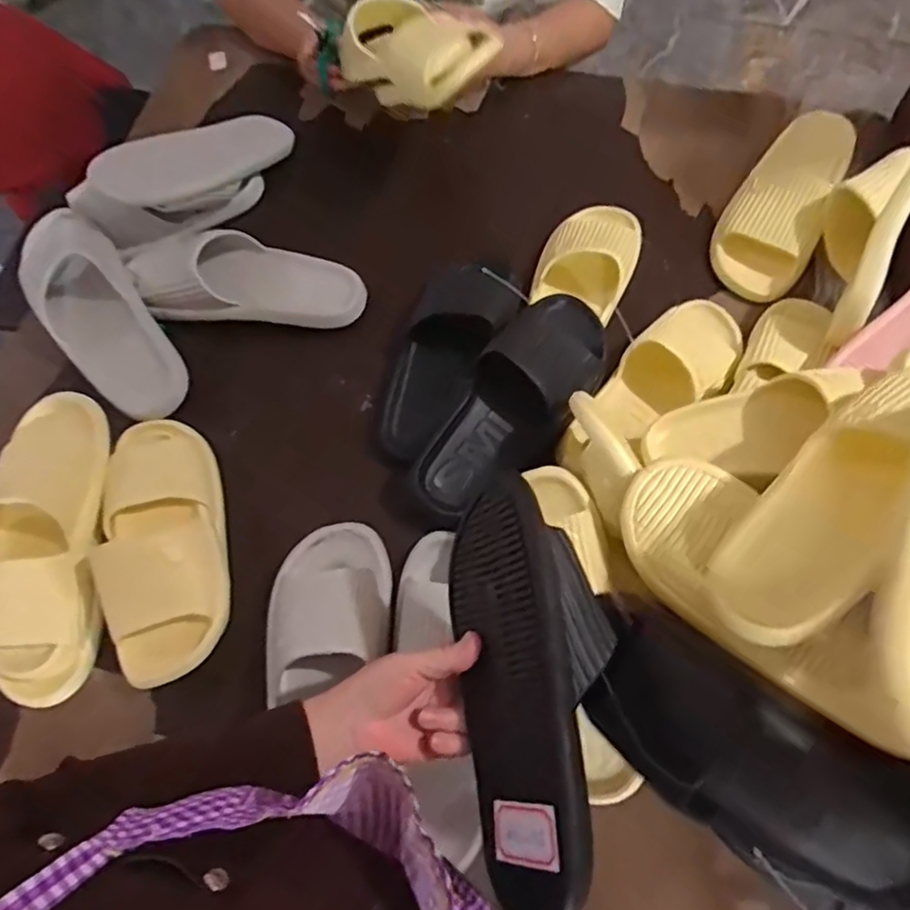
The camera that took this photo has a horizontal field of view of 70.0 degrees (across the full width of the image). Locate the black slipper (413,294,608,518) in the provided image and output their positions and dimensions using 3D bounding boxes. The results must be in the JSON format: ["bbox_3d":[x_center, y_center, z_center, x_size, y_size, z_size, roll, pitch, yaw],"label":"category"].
[{"bbox_3d":[0.063,-0.053,0.650,0.112,0.072,0.270,30,73,13],"label":"black slipper"}]

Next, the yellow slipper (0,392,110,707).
[{"bbox_3d":[-0.396,0.083,0.617,0.118,0.065,0.284,-12,69,-2],"label":"yellow slipper"}]

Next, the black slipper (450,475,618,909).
[{"bbox_3d":[0.055,0.153,0.447,0.078,0.109,0.268,8,70,-38],"label":"black slipper"}]

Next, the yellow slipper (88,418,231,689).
[{"bbox_3d":[-0.279,0.078,0.619,0.113,0.067,0.264,-11,69,-2],"label":"yellow slipper"}]

